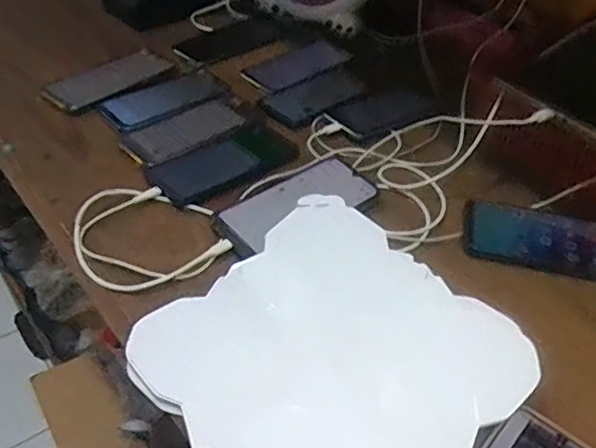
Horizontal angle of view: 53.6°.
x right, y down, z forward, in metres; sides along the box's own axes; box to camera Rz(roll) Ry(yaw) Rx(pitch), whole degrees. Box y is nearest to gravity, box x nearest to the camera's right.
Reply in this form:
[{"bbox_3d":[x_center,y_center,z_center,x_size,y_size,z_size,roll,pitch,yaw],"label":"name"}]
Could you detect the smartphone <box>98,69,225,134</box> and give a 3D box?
[{"bbox_3d":[-0.179,-0.163,0.777,0.163,0.012,0.087,-29,51,-32],"label":"smartphone"}]

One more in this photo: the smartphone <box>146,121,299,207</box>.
[{"bbox_3d":[-0.084,-0.071,0.683,0.168,0.011,0.090,-27,50,-30],"label":"smartphone"}]

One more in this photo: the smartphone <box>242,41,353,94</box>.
[{"bbox_3d":[-0.004,-0.230,0.861,0.168,0.012,0.070,-30,52,-32],"label":"smartphone"}]

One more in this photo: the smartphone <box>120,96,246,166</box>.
[{"bbox_3d":[-0.140,-0.115,0.721,0.149,0.009,0.076,-31,52,-33],"label":"smartphone"}]

